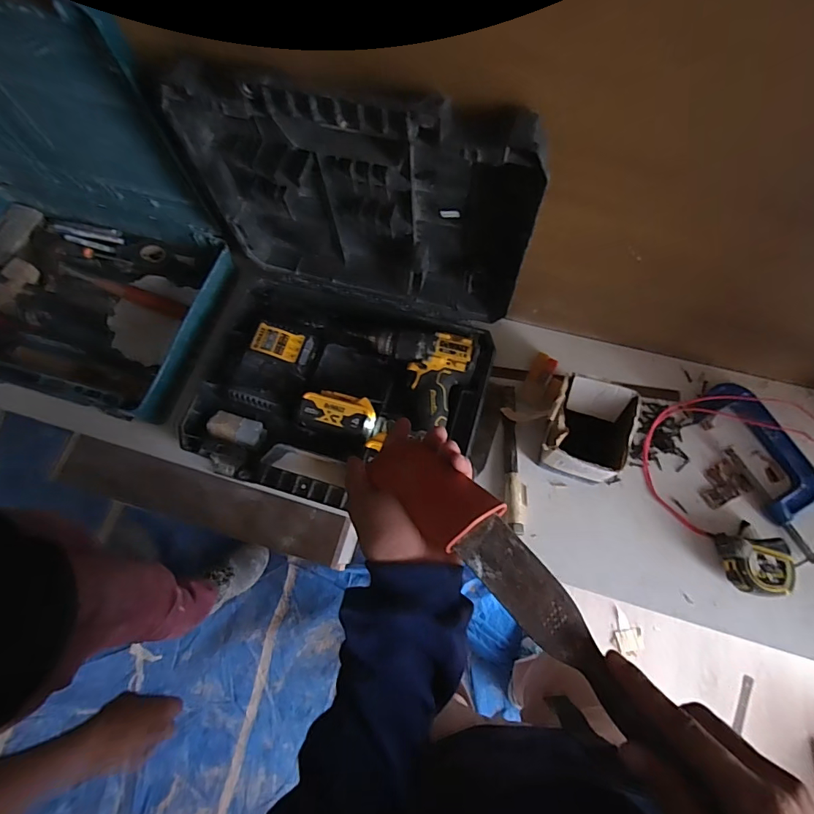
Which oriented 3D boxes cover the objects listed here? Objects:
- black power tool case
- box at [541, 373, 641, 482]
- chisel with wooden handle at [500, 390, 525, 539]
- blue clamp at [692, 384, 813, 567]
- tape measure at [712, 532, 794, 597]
[{"bbox_3d":[-0.105,-0.113,0.574,0.438,0.391,0.395,16,72,7],"label":"black power tool case"},{"bbox_3d":[0.257,0.035,0.656,0.115,0.105,0.131,24,73,10],"label":"box"},{"bbox_3d":[0.164,0.074,0.690,0.027,0.022,0.235,0,70,2],"label":"chisel with wooden handle"},{"bbox_3d":[0.543,0.081,0.653,0.109,0.047,0.262,-24,71,-7],"label":"blue clamp"},{"bbox_3d":[0.475,0.215,0.606,0.078,0.043,0.073,5,71,4],"label":"tape measure"}]

